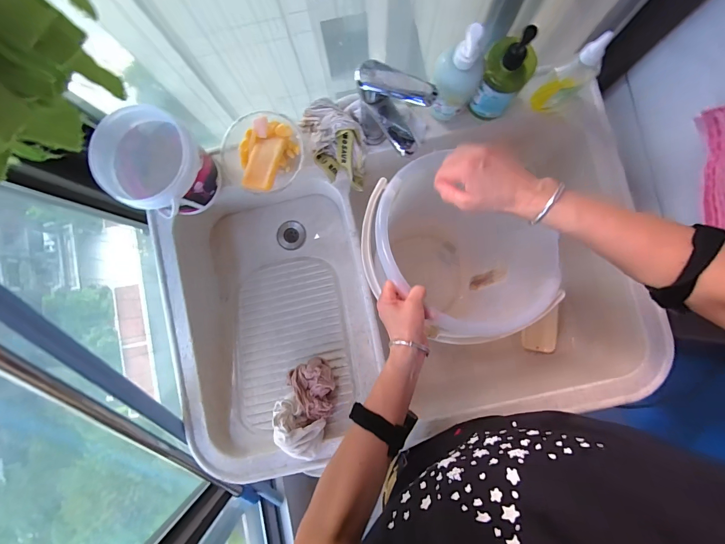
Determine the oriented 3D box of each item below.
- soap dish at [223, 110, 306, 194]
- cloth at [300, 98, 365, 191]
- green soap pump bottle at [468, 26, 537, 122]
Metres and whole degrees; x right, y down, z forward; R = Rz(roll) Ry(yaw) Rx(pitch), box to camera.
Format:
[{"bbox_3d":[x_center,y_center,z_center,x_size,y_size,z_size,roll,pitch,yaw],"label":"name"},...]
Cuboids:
[{"bbox_3d":[-0.176,-0.210,0.610,0.136,0.064,0.142,29,88,4],"label":"soap dish"},{"bbox_3d":[-0.044,-0.230,0.629,0.092,0.099,0.132,-23,86,1],"label":"cloth"},{"bbox_3d":[0.221,-0.308,0.524,0.070,0.154,0.067,0,86,3],"label":"green soap pump bottle"}]

